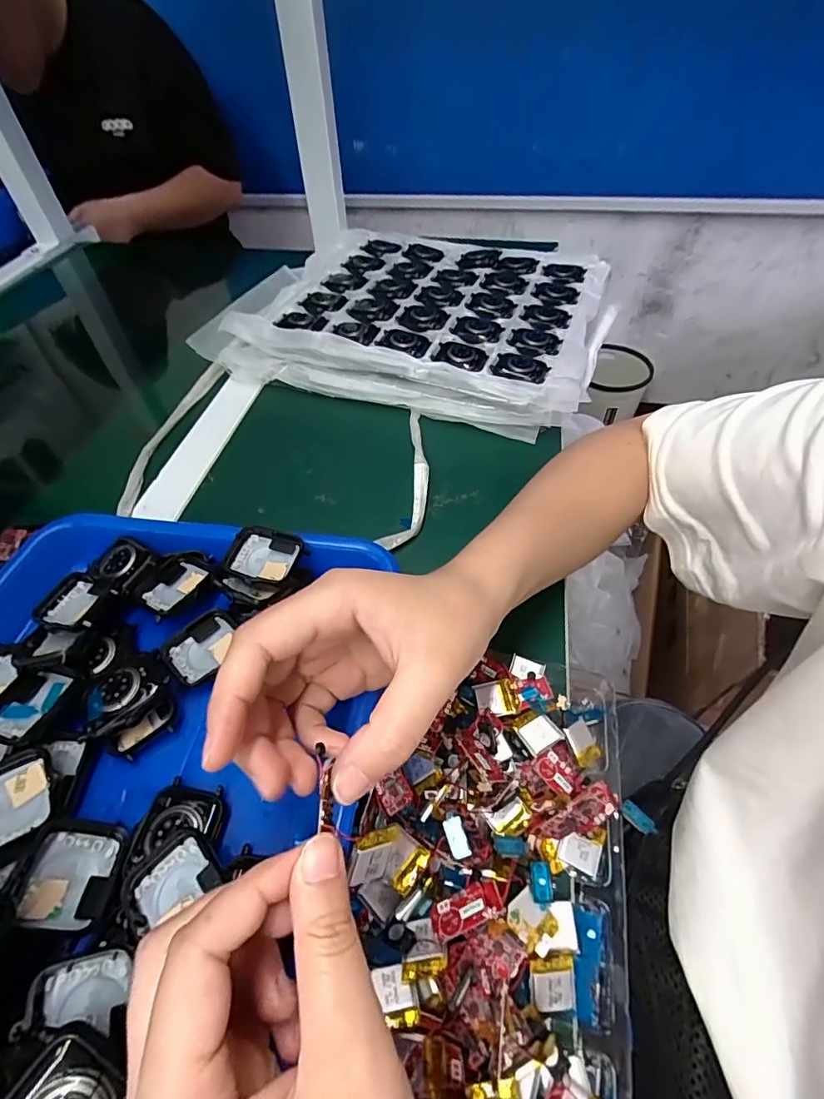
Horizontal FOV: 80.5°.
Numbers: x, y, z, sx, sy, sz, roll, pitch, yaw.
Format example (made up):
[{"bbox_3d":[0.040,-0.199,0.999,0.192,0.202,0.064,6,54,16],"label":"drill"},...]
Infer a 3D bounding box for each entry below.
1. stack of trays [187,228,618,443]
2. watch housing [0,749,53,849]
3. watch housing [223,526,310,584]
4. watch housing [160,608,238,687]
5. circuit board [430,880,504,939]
[{"bbox_3d":[0.000,-0.243,0.506,0.379,0.057,0.244,13,53,12],"label":"stack of trays"},{"bbox_3d":[-0.186,0.116,0.224,0.034,0.011,0.041,-25,57,-34],"label":"watch housing"},{"bbox_3d":[-0.091,0.005,0.298,0.043,0.011,0.037,9,52,10],"label":"watch housing"},{"bbox_3d":[-0.120,0.056,0.282,0.032,0.010,0.042,26,56,21],"label":"watch housing"},{"bbox_3d":[0.021,0.143,0.194,0.029,0.004,0.014,-25,26,2],"label":"circuit board"}]

